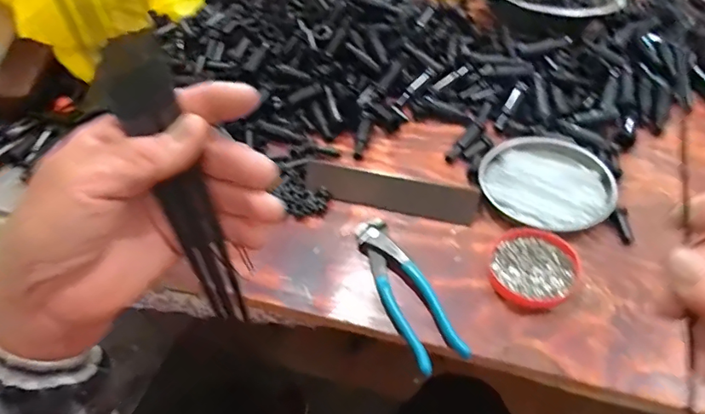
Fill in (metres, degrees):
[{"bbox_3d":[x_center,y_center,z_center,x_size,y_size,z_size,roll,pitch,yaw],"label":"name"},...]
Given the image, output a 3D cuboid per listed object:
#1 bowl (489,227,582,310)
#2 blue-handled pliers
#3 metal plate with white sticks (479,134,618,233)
[{"bbox_3d":[0.169,0.057,0.472,0.076,0.018,0.077,-3,46,3],"label":"bowl"},{"bbox_3d":[0.047,0.077,0.470,0.044,0.018,0.163,-19,48,-12],"label":"blue-handled pliers"},{"bbox_3d":[0.209,-0.024,0.546,0.134,0.027,0.126,-3,46,3],"label":"metal plate with white sticks"}]

